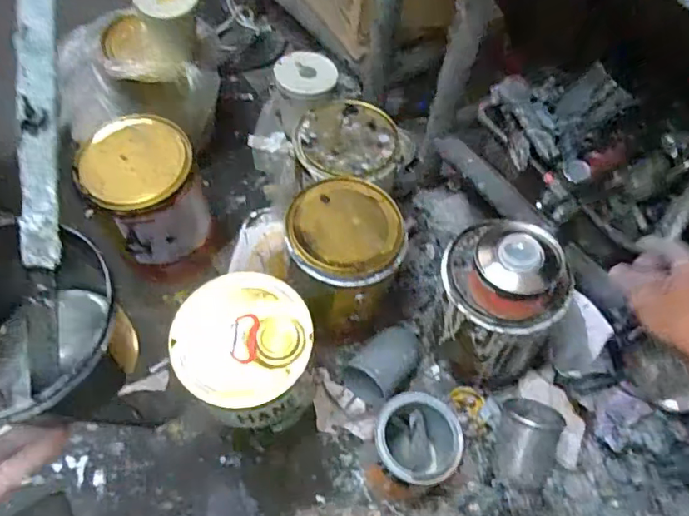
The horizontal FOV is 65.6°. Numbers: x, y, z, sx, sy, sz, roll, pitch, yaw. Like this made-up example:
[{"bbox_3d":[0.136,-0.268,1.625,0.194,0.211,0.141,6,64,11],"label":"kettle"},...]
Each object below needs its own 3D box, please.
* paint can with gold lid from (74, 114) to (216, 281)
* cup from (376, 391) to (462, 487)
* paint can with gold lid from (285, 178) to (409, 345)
[{"bbox_3d":[-0.294,-0.086,0.818,0.151,0.214,0.162,1,58,-2],"label":"paint can with gold lid"},{"bbox_3d":[0.090,0.250,0.708,0.104,0.124,0.105,1,58,-2],"label":"cup"},{"bbox_3d":[0.000,0.009,0.773,0.151,0.177,0.160,1,58,-2],"label":"paint can with gold lid"}]

